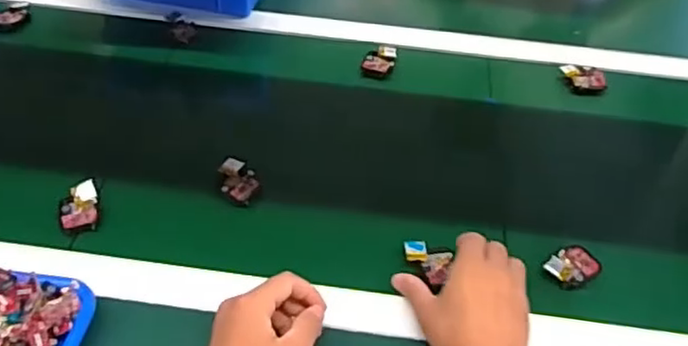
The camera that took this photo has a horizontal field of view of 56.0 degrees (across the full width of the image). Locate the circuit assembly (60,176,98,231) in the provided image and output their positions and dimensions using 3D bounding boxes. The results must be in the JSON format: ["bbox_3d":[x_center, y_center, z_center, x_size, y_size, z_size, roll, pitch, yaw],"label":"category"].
[{"bbox_3d":[-0.259,0.031,0.632,0.035,0.016,0.052,-6,46,-10],"label":"circuit assembly"}]

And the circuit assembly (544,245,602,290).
[{"bbox_3d":[0.220,0.087,0.615,0.057,0.009,0.038,-27,53,-27],"label":"circuit assembly"}]

